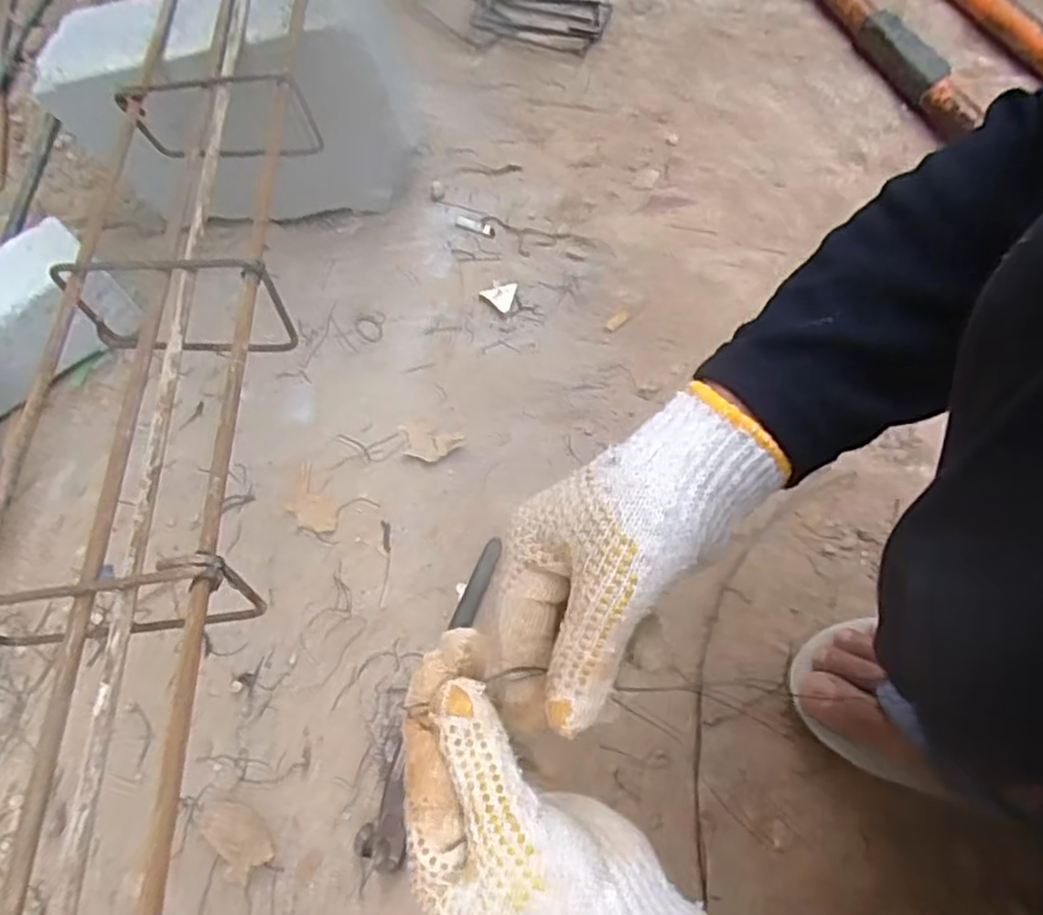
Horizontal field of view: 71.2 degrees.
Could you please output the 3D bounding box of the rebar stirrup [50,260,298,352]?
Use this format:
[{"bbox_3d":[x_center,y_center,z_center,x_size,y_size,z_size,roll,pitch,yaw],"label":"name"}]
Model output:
[{"bbox_3d":[-0.218,-0.091,0.462,0.144,0.075,0.018,-3,48,8],"label":"rebar stirrup"}]

